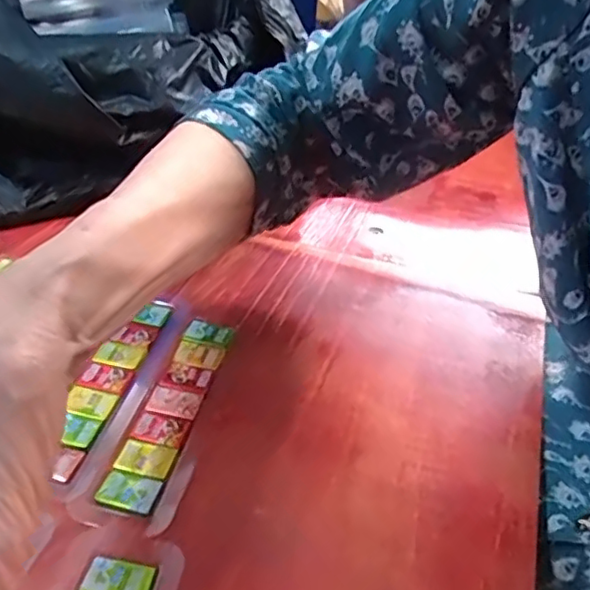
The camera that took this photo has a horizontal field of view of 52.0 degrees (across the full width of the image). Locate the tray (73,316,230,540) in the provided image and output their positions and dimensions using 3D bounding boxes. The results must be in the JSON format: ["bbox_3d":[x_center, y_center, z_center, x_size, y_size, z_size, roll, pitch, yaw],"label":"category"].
[{"bbox_3d":[-0.062,0.057,0.296,0.040,0.006,0.125,6,38,9],"label":"tray"}]

